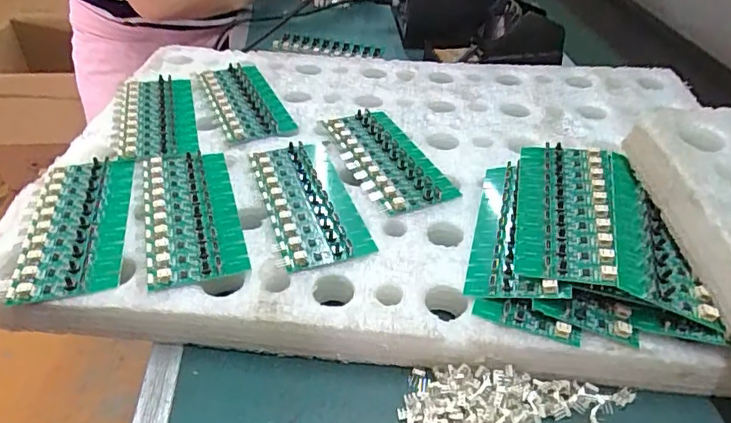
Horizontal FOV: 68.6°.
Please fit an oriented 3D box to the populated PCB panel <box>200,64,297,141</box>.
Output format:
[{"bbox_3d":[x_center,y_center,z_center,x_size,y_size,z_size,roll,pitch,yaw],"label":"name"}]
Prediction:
[{"bbox_3d":[-0.115,-0.107,0.506,0.058,0.011,0.136,-15,42,-19],"label":"populated PCB panel"}]

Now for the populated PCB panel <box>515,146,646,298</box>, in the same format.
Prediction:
[{"bbox_3d":[0.142,-0.002,0.359,0.077,0.009,0.135,6,41,16],"label":"populated PCB panel"}]

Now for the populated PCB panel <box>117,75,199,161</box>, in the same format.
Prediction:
[{"bbox_3d":[-0.186,-0.087,0.478,0.061,0.008,0.135,-10,41,-13],"label":"populated PCB panel"}]

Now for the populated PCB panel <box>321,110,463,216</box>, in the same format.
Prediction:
[{"bbox_3d":[0.016,-0.046,0.440,0.067,0.008,0.132,-15,42,-19],"label":"populated PCB panel"}]

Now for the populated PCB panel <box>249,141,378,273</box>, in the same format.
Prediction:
[{"bbox_3d":[-0.043,-0.011,0.394,0.064,0.009,0.137,-11,41,-14],"label":"populated PCB panel"}]

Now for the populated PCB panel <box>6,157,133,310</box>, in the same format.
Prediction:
[{"bbox_3d":[-0.197,0.006,0.369,0.061,0.007,0.133,-8,40,-11],"label":"populated PCB panel"}]

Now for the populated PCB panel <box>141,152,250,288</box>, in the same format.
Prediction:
[{"bbox_3d":[-0.124,-0.002,0.380,0.060,0.007,0.135,-11,41,-15],"label":"populated PCB panel"}]

